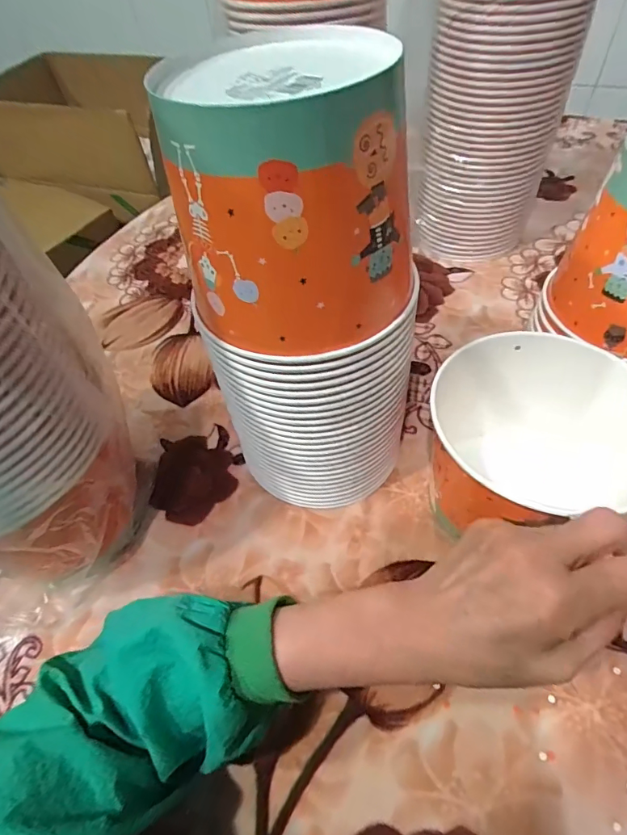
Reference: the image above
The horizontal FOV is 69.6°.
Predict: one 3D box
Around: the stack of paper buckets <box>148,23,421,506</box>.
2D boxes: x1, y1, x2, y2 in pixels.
[{"bbox_3d":[-0.010,-0.064,0.343,0.134,0.329,0.121,-19,53,-9],"label":"stack of paper buckets"}]

